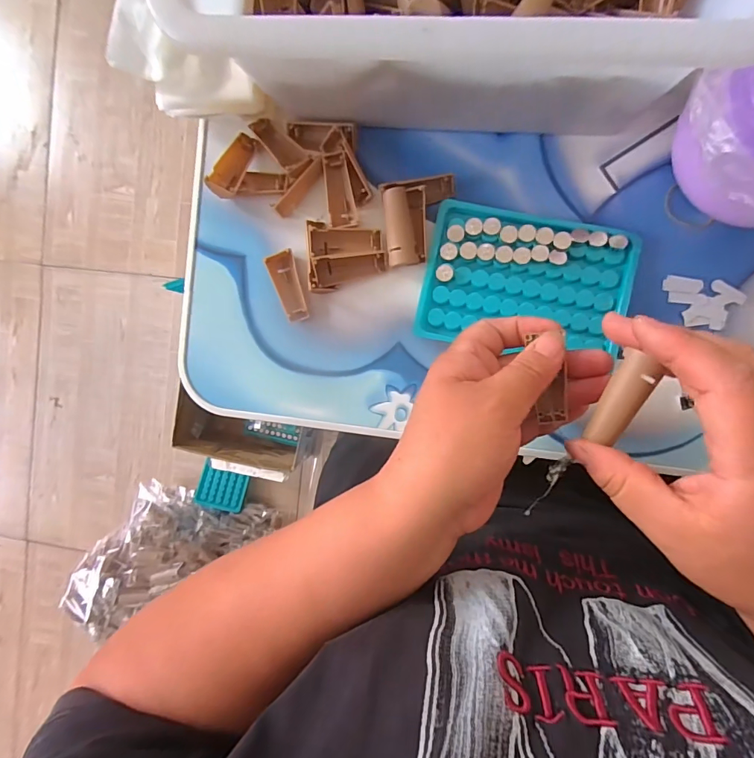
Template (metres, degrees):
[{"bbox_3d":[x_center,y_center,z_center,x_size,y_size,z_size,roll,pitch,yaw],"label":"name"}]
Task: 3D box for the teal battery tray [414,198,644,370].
[{"bbox_3d":[0.097,-0.063,0.288,0.130,0.010,0.091,14,94,6],"label":"teal battery tray"}]

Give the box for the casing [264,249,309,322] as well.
[{"bbox_3d":[-0.063,-0.065,0.309,0.019,0.011,0.049,-15,91,8],"label":"casing"}]

